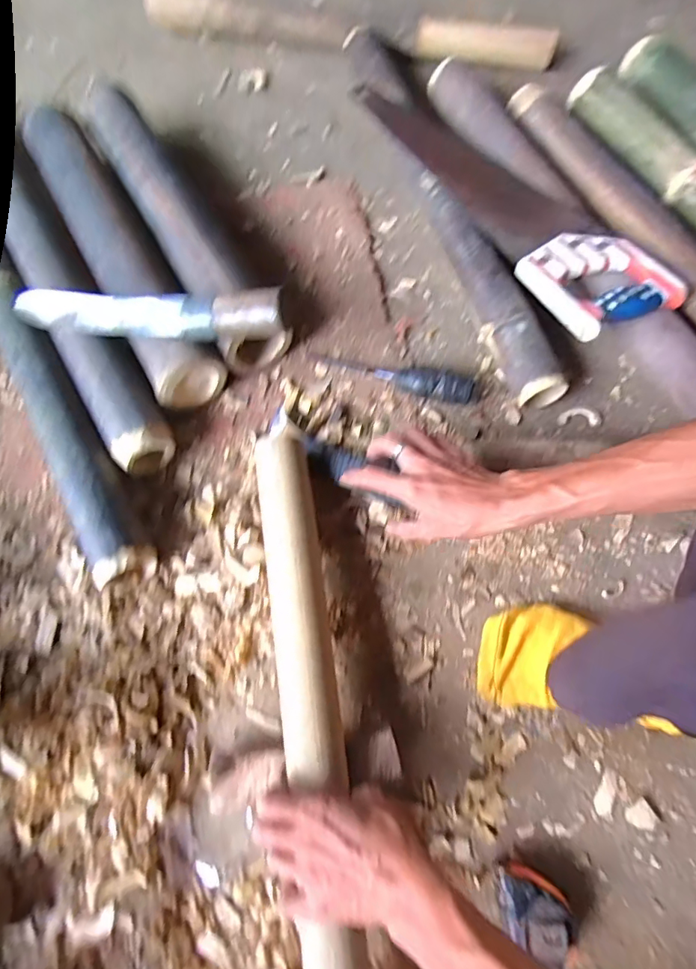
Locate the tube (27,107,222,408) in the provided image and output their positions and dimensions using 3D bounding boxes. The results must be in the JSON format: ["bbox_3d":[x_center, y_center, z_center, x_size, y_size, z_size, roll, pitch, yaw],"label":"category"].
[{"bbox_3d":[-0.286,-0.294,0.609,0.083,0.064,0.462,-29,74,-9],"label":"tube"}]

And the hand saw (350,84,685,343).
[{"bbox_3d":[0.181,-0.372,0.604,0.109,0.028,0.495,-33,74,-13],"label":"hand saw"}]

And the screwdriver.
[{"bbox_3d":[0.054,-0.132,0.582,0.200,0.036,0.034,14,72,5],"label":"screwdriver"}]

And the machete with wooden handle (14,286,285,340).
[{"bbox_3d":[-0.215,-0.181,0.521,0.310,0.029,0.043,6,69,14],"label":"machete with wooden handle"}]

